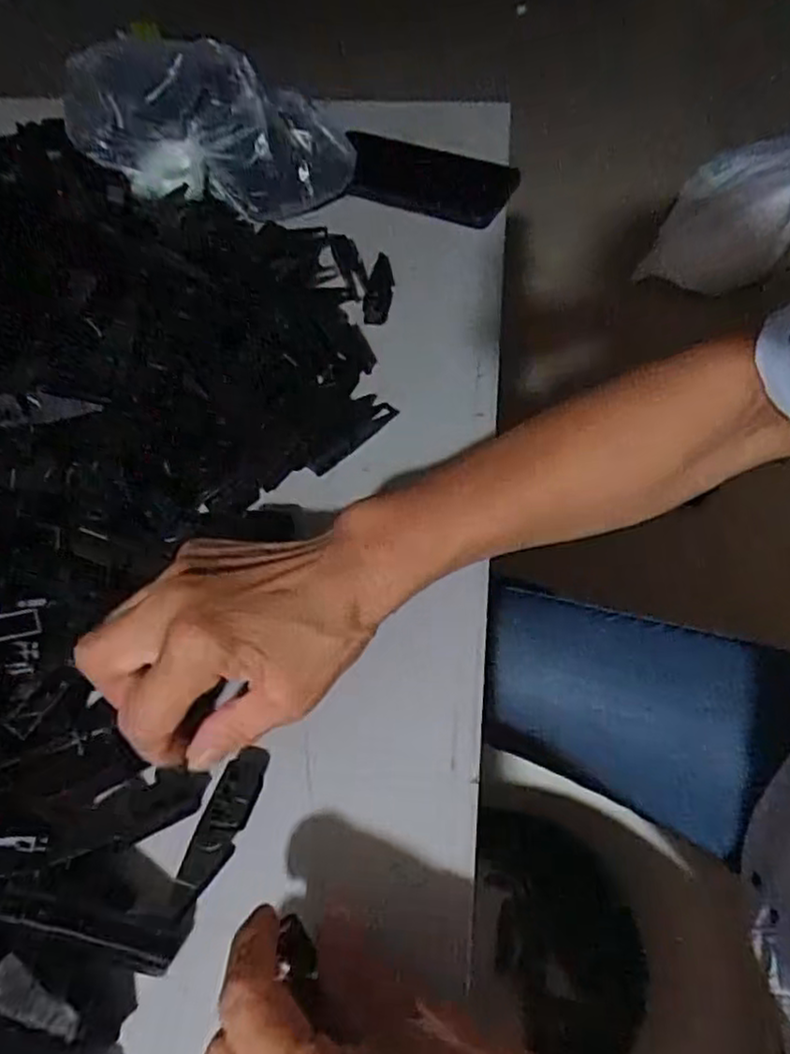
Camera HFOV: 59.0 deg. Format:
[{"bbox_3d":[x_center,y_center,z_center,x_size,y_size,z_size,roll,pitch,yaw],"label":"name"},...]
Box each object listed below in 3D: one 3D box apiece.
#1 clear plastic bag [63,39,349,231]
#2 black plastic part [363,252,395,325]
[{"bbox_3d":[-0.124,-0.292,0.508,0.202,0.102,0.068,2,51,-26],"label":"clear plastic bag"},{"bbox_3d":[-0.011,-0.170,0.498,0.018,0.009,0.066,3,55,5],"label":"black plastic part"}]

